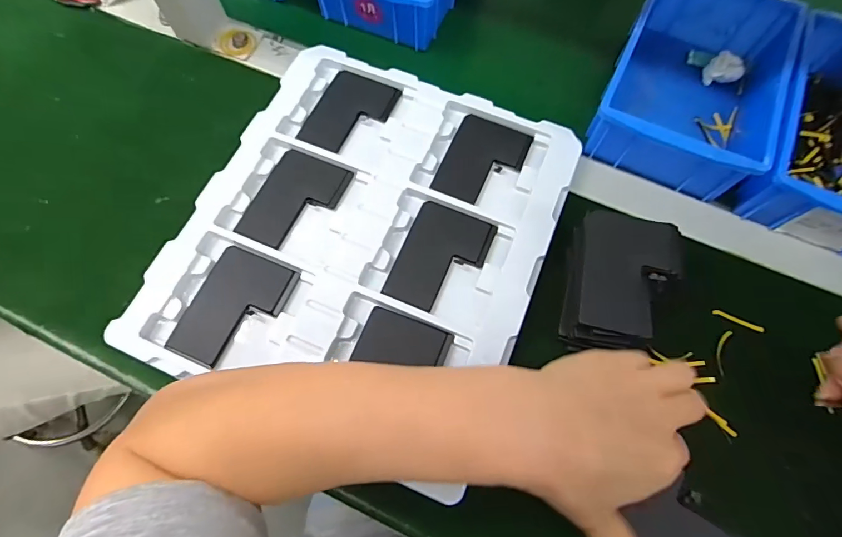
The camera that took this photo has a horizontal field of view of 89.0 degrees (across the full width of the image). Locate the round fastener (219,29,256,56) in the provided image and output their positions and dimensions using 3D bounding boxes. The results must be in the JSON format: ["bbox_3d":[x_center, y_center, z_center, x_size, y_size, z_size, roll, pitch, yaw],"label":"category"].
[{"bbox_3d":[-0.189,-0.233,0.442,0.035,0.007,0.035,0,70,0],"label":"round fastener"}]

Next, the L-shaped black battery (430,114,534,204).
[{"bbox_3d":[0.056,-0.096,0.383,0.065,0.005,0.088,22,72,8],"label":"L-shaped black battery"}]

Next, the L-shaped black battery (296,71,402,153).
[{"bbox_3d":[-0.065,-0.145,0.400,0.067,0.004,0.090,22,72,8],"label":"L-shaped black battery"}]

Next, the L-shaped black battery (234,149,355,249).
[{"bbox_3d":[-0.107,-0.058,0.366,0.066,0.004,0.091,24,72,8],"label":"L-shaped black battery"}]

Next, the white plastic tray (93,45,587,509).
[{"bbox_3d":[-0.042,-0.033,0.354,0.278,0.013,0.308,21,72,7],"label":"white plastic tray"}]

